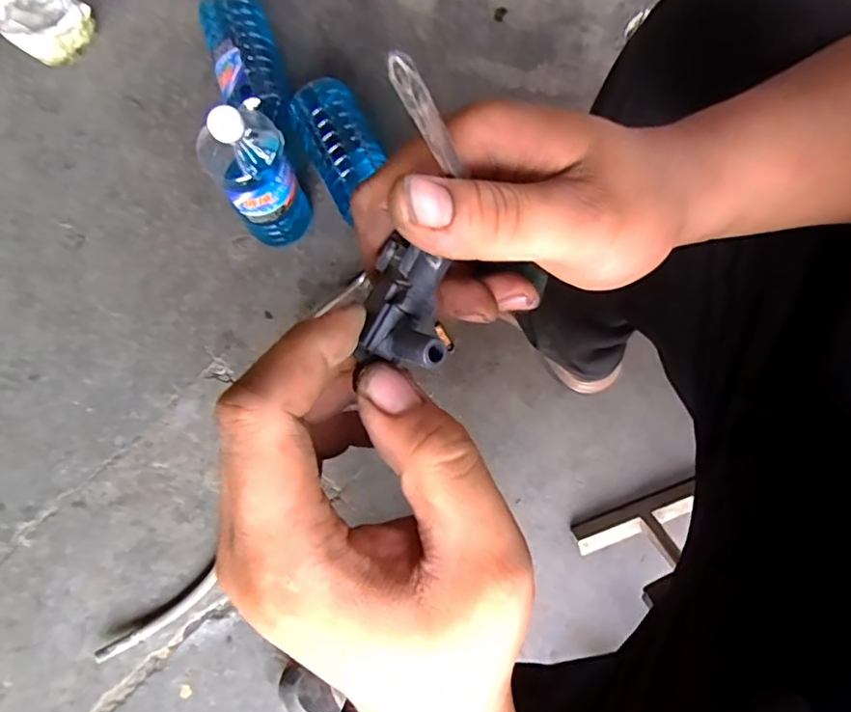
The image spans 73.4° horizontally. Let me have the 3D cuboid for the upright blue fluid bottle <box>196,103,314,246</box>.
[{"bbox_3d":[-0.220,-0.234,0.754,0.094,0.240,0.092,0,76,2],"label":"upright blue fluid bottle"}]

